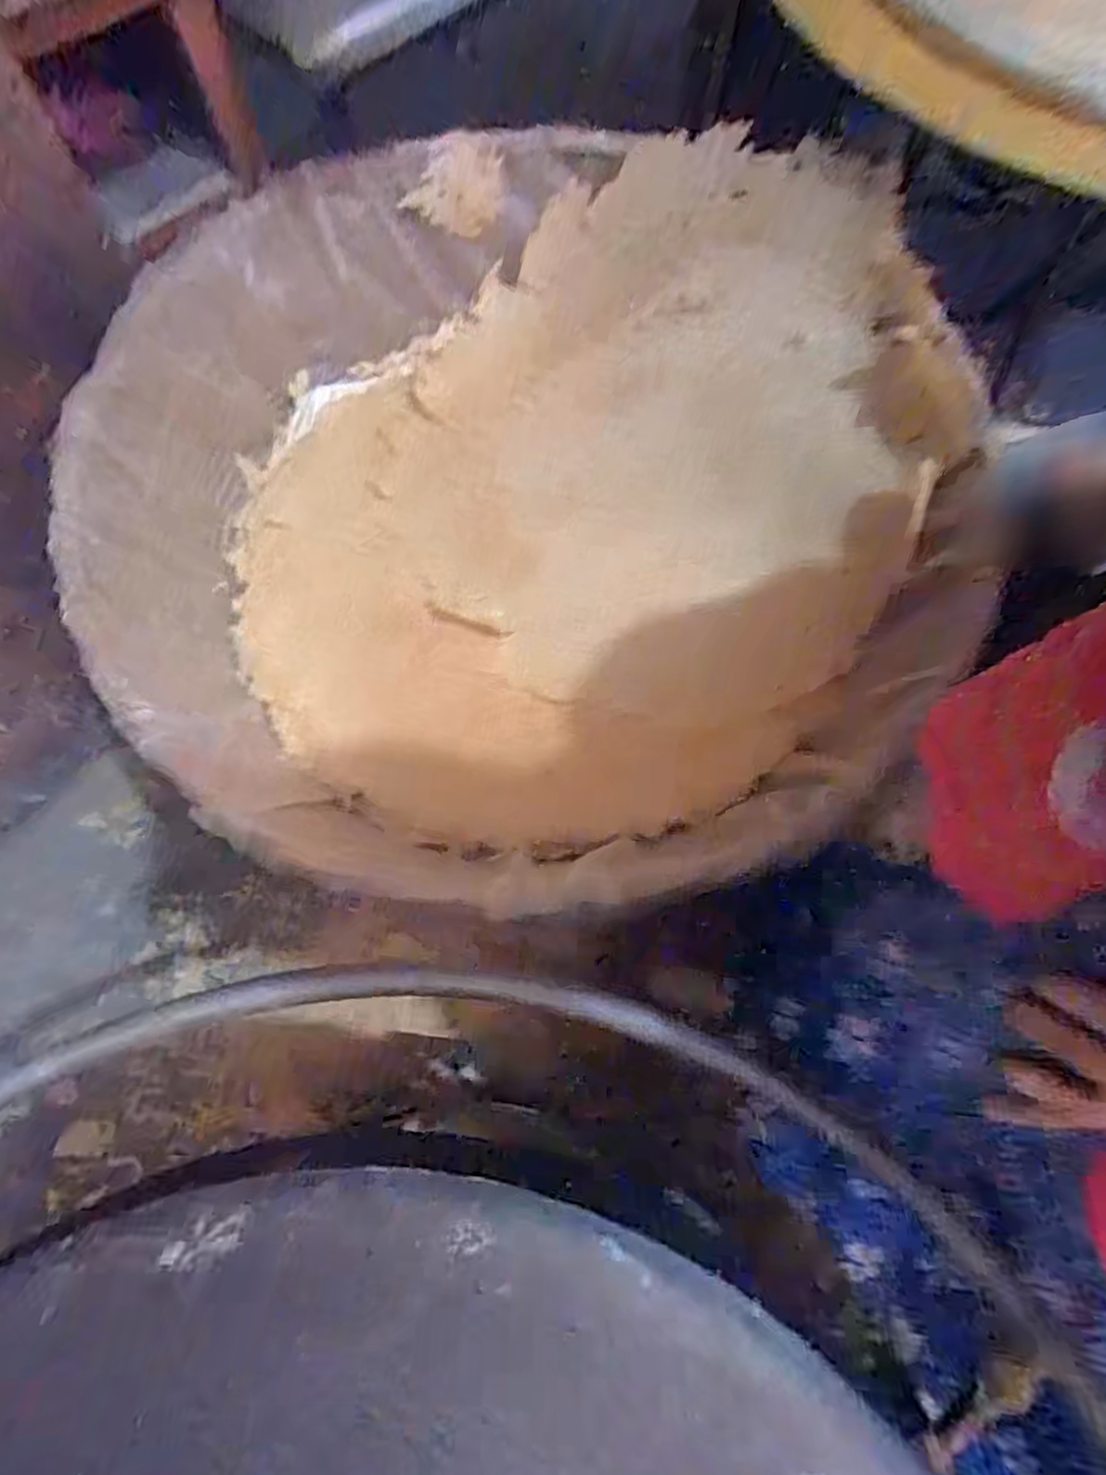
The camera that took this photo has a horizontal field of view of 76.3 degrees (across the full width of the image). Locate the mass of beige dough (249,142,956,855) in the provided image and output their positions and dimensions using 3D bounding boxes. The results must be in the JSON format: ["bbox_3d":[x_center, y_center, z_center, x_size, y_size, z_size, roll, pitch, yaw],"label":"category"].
[{"bbox_3d":[0.054,-0.239,0.694,0.754,0.139,0.635,-19,73,-1],"label":"mass of beige dough"}]

